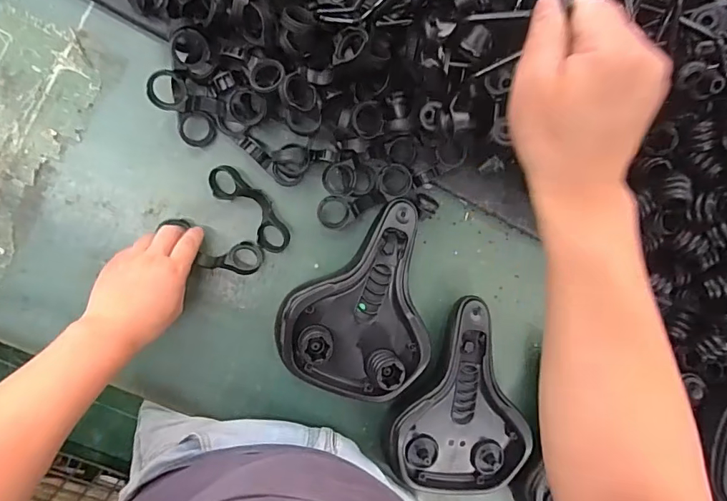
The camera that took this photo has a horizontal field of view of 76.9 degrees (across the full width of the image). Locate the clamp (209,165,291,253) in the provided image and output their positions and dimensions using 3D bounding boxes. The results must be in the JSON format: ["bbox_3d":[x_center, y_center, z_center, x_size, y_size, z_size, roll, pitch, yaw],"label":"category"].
[{"bbox_3d":[-0.140,-0.052,0.570,0.047,0.030,0.128,-42,99,-4],"label":"clamp"}]

